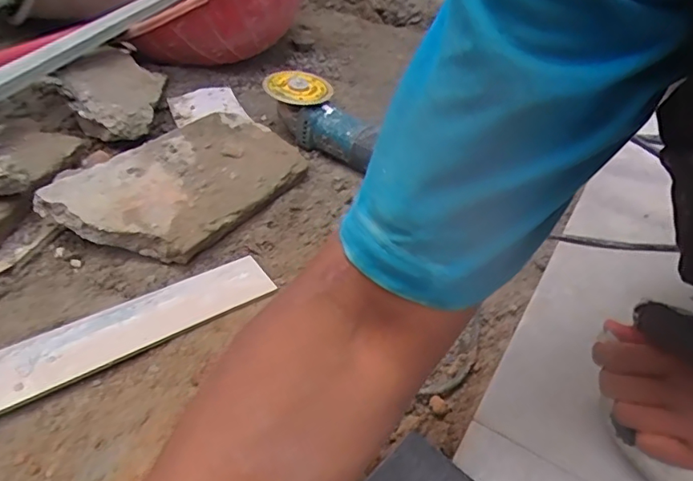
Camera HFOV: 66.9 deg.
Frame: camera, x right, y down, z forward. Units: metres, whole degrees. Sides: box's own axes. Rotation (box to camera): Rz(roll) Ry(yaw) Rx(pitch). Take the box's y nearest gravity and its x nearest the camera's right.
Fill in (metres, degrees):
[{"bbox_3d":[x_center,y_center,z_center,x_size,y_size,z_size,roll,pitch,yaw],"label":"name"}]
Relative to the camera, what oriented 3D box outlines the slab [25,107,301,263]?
[{"bbox_3d":[-0.173,-0.069,0.619,0.146,0.067,0.300,25,43,19],"label":"slab"}]

